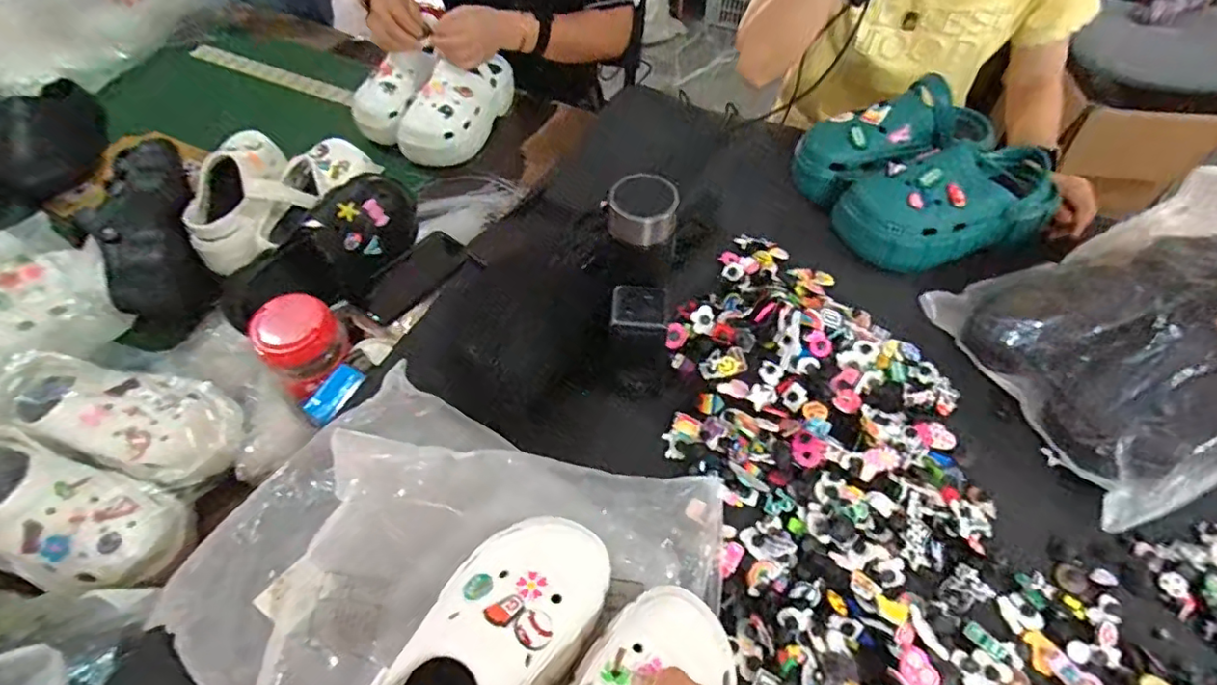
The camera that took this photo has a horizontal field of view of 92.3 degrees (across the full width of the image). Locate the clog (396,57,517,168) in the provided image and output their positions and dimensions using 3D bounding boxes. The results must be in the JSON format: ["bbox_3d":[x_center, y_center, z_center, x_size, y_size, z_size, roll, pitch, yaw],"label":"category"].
[{"bbox_3d":[-0.266,-0.415,1.020,0.111,0.103,0.236,17,58,12],"label":"clog"}]

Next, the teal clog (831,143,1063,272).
[{"bbox_3d":[0.400,-0.161,0.702,0.231,0.085,0.118,-12,56,-7],"label":"teal clog"}]

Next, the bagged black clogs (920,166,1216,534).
[{"bbox_3d":[0.557,-0.018,0.568,0.291,0.183,0.292,-11,56,-7],"label":"bagged black clogs"}]

